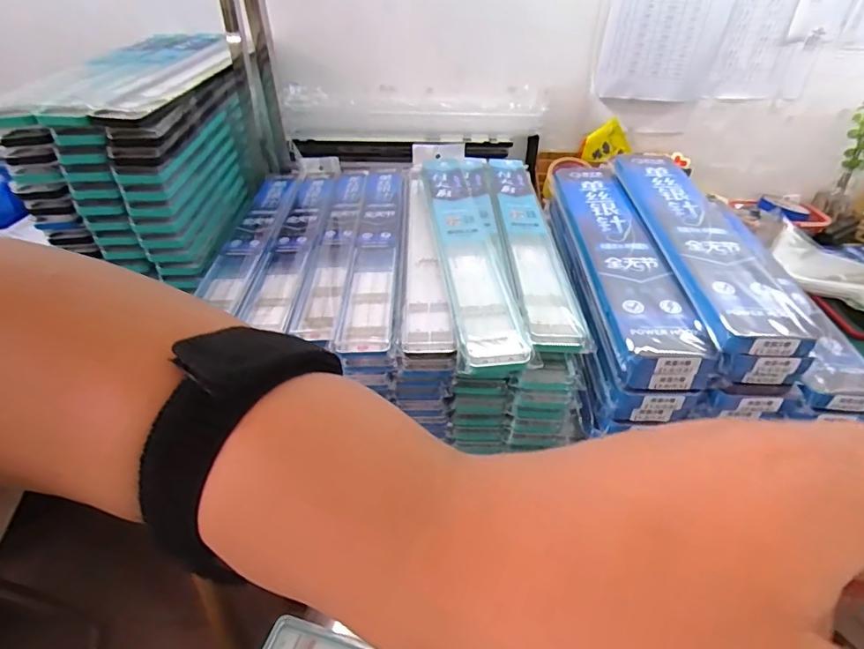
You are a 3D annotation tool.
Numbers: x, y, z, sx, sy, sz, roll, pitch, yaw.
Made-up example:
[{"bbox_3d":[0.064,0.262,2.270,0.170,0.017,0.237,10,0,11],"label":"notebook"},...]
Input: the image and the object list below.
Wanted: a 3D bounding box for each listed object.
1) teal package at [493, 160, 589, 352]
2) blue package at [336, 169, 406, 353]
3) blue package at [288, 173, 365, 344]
[{"bbox_3d":[0.123,-0.121,0.649,0.061,0.021,0.439,1,39,-1],"label":"teal package"},{"bbox_3d":[-0.070,-0.109,0.647,0.058,0.020,0.407,0,39,-1],"label":"blue package"},{"bbox_3d":[-0.128,-0.120,0.675,0.055,0.017,0.418,0,39,-1],"label":"blue package"}]

